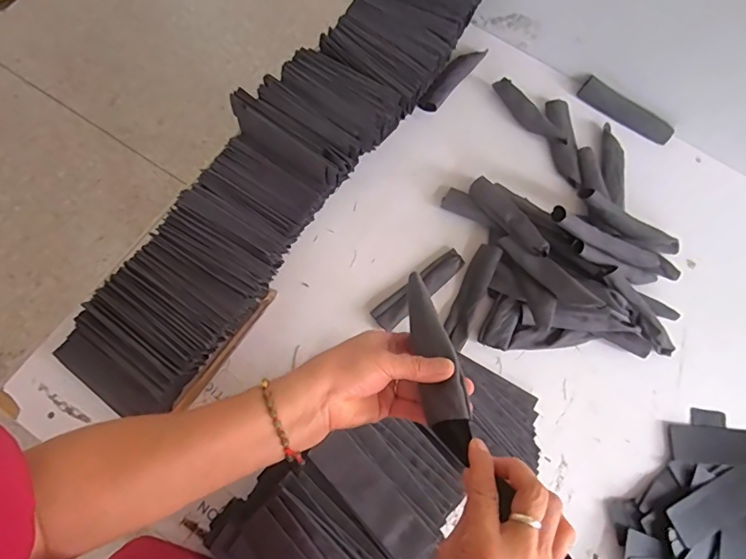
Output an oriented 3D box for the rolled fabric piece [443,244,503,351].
[{"bbox_3d":[0.133,0.018,0.666,0.035,0.019,0.150,24,73,5],"label":"rolled fabric piece"}]

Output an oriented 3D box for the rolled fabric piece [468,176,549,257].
[{"bbox_3d":[0.187,-0.085,0.679,0.033,0.021,0.145,-29,60,-11],"label":"rolled fabric piece"}]

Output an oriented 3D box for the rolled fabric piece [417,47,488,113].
[{"bbox_3d":[0.124,-0.316,0.770,0.031,0.020,0.153,37,74,9],"label":"rolled fabric piece"}]

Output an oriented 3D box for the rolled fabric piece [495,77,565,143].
[{"bbox_3d":[0.236,-0.251,0.754,0.138,0.027,0.031,44,76,11],"label":"rolled fabric piece"}]

